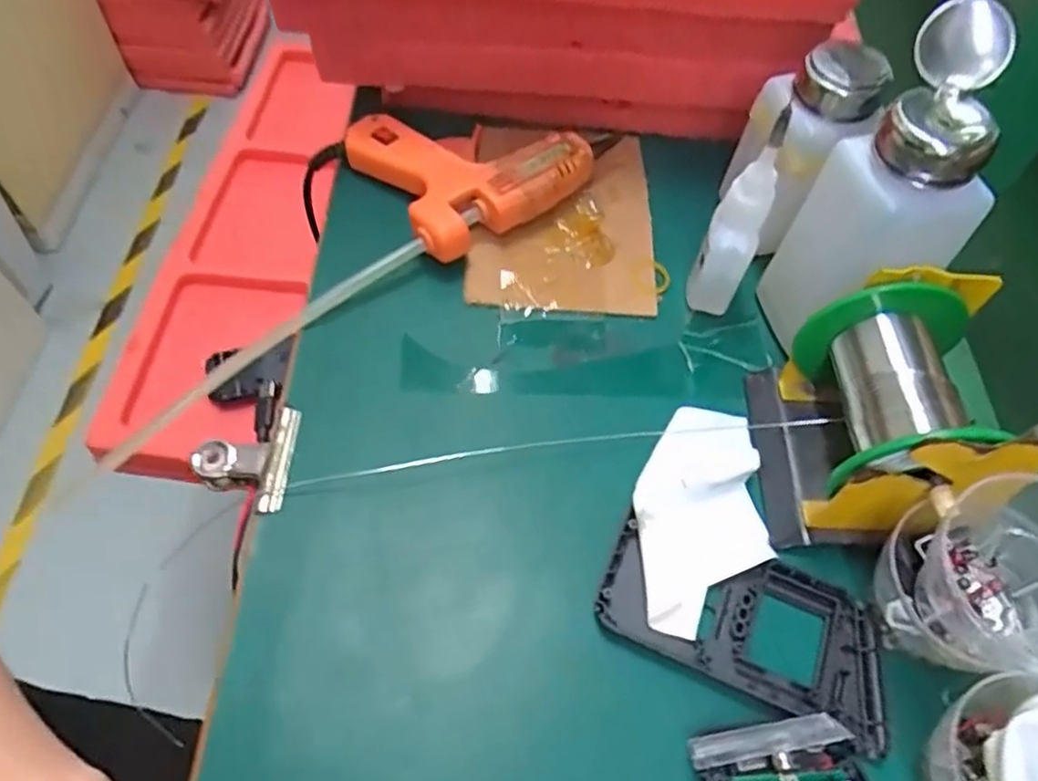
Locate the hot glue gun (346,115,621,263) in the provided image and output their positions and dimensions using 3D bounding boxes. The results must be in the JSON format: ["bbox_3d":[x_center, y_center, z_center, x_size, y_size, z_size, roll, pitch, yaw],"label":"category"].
[{"bbox_3d":[-0.022,-0.135,0.399,0.125,0.033,0.101,-30,64,-20],"label":"hot glue gun"}]

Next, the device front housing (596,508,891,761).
[{"bbox_3d":[0.092,0.093,0.282,0.117,0.011,0.055,24,60,12],"label":"device front housing"}]

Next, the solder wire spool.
[{"bbox_3d":[0.155,0.008,0.292,0.062,0.078,0.074,3,58,-1],"label":"solder wire spool"}]

